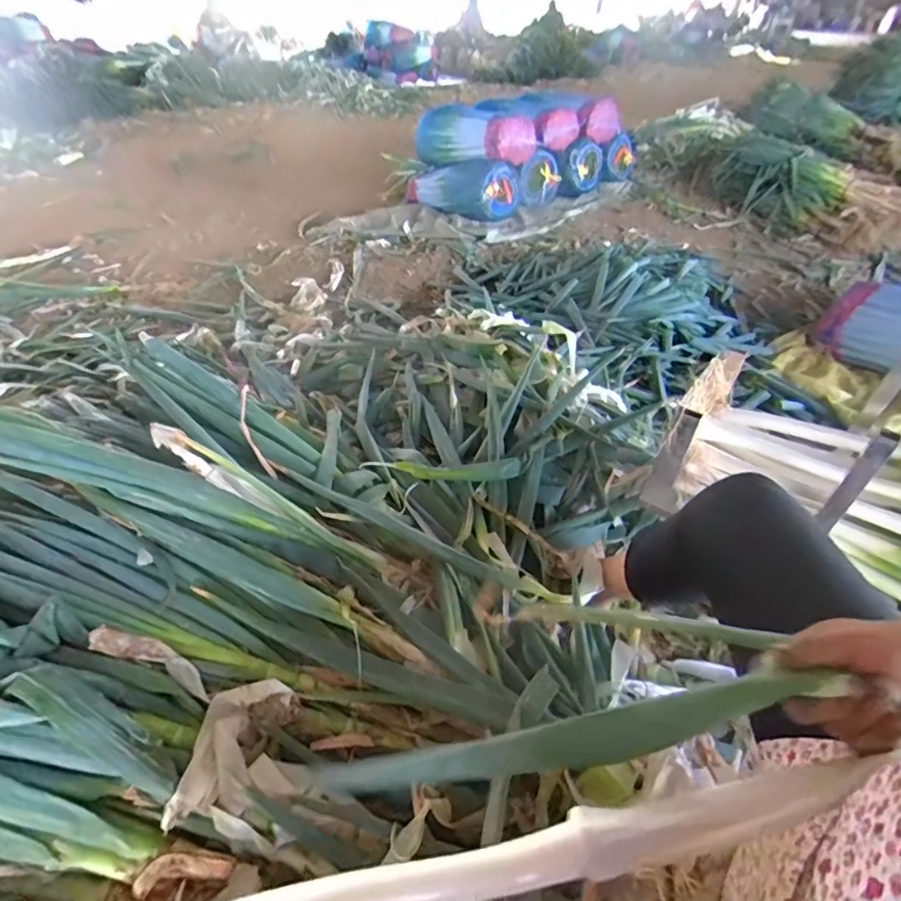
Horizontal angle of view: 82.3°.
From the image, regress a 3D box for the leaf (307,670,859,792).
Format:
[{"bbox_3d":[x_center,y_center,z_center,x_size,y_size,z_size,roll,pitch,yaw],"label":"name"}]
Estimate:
[{"bbox_3d":[0.067,0.215,0.378,0.389,0.035,0.035,-22,37,18],"label":"leaf"}]

